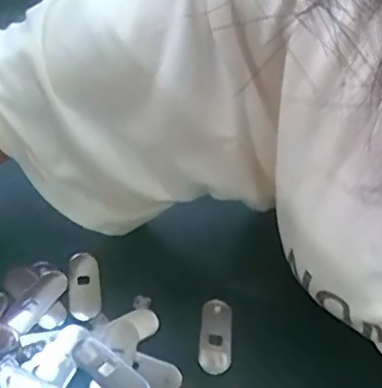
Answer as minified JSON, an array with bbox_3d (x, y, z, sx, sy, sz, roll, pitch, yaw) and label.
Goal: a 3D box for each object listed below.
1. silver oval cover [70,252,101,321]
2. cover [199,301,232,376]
[{"bbox_3d":[-0.066,0.055,0.377,0.018,0.012,0.049,2,43,-13],"label":"silver oval cover"},{"bbox_3d":[0.014,0.082,0.357,0.018,0.004,0.048,11,41,-3],"label":"cover"}]

